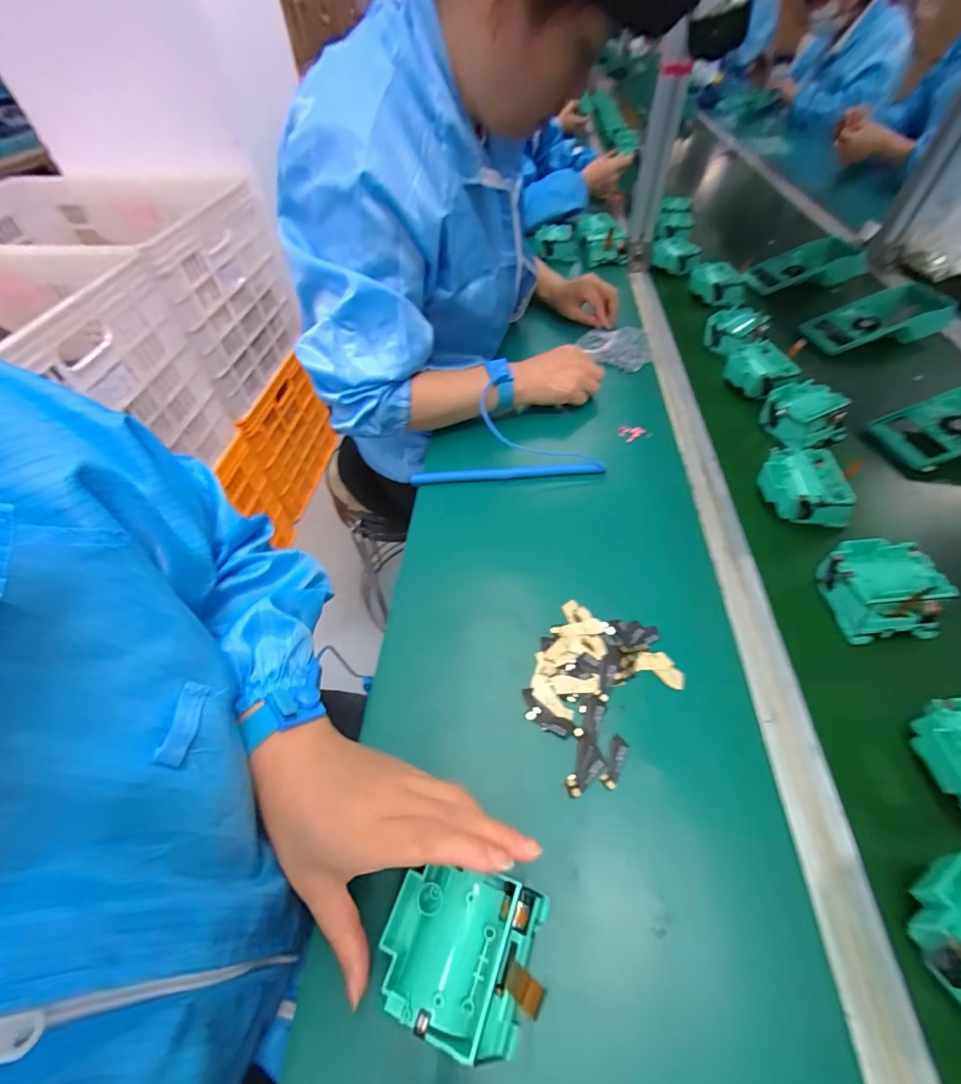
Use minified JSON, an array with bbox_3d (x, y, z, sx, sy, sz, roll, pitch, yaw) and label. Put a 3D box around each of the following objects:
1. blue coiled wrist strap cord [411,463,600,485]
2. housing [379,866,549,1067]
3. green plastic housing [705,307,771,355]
[{"bbox_3d":[0.031,-0.076,0.493,0.213,0.016,0.013,-4,52,0],"label":"blue coiled wrist strap cord"},{"bbox_3d":[-0.010,0.220,0.238,0.083,0.040,0.070,14,54,13],"label":"housing"},{"bbox_3d":[0.378,-0.309,0.651,0.093,0.040,0.077,-36,56,-19],"label":"green plastic housing"}]

